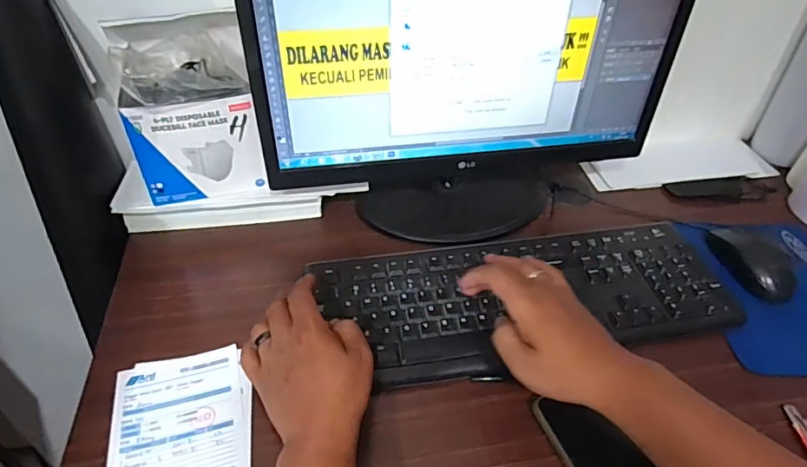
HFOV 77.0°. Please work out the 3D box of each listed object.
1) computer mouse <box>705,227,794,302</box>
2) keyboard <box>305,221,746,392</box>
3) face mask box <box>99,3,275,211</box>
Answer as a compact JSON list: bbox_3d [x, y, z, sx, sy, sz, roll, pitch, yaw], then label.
[{"bbox_3d":[0.397,0.029,0.580,0.052,0.033,0.108,-15,46,-17],"label":"computer mouse"},{"bbox_3d":[0.129,0.063,0.532,0.413,0.017,0.155,-8,45,-9],"label":"keyboard"},{"bbox_3d":[-0.229,-0.126,0.544,0.117,0.168,0.091,-11,45,-13],"label":"face mask box"}]

